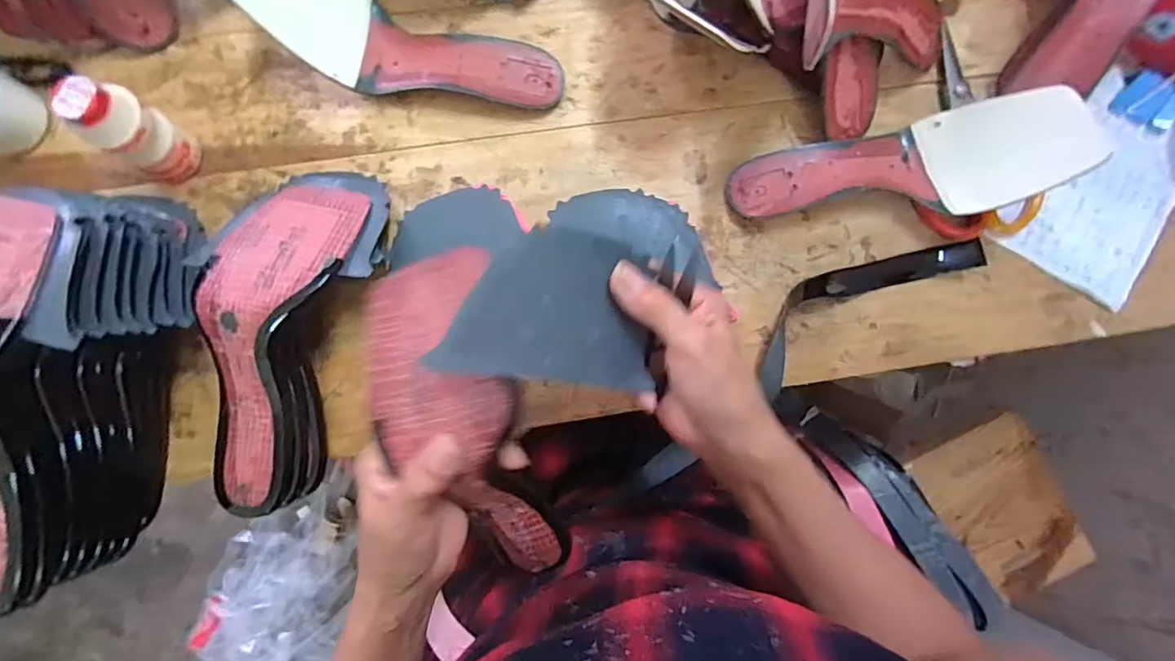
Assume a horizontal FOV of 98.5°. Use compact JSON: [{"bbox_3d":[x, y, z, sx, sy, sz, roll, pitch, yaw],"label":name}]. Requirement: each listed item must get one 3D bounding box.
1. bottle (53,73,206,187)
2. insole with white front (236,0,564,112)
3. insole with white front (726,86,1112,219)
[{"bbox_3d":[-0.324,-0.142,0.364,0.034,0.081,0.041,28,83,1],"label":"bottle"},{"bbox_3d":[-0.140,-0.228,0.400,0.244,0.047,0.084,14,83,-13],"label":"insole with white front"},{"bbox_3d":[0.241,-0.126,0.392,0.233,0.072,0.083,-10,84,-3],"label":"insole with white front"}]

